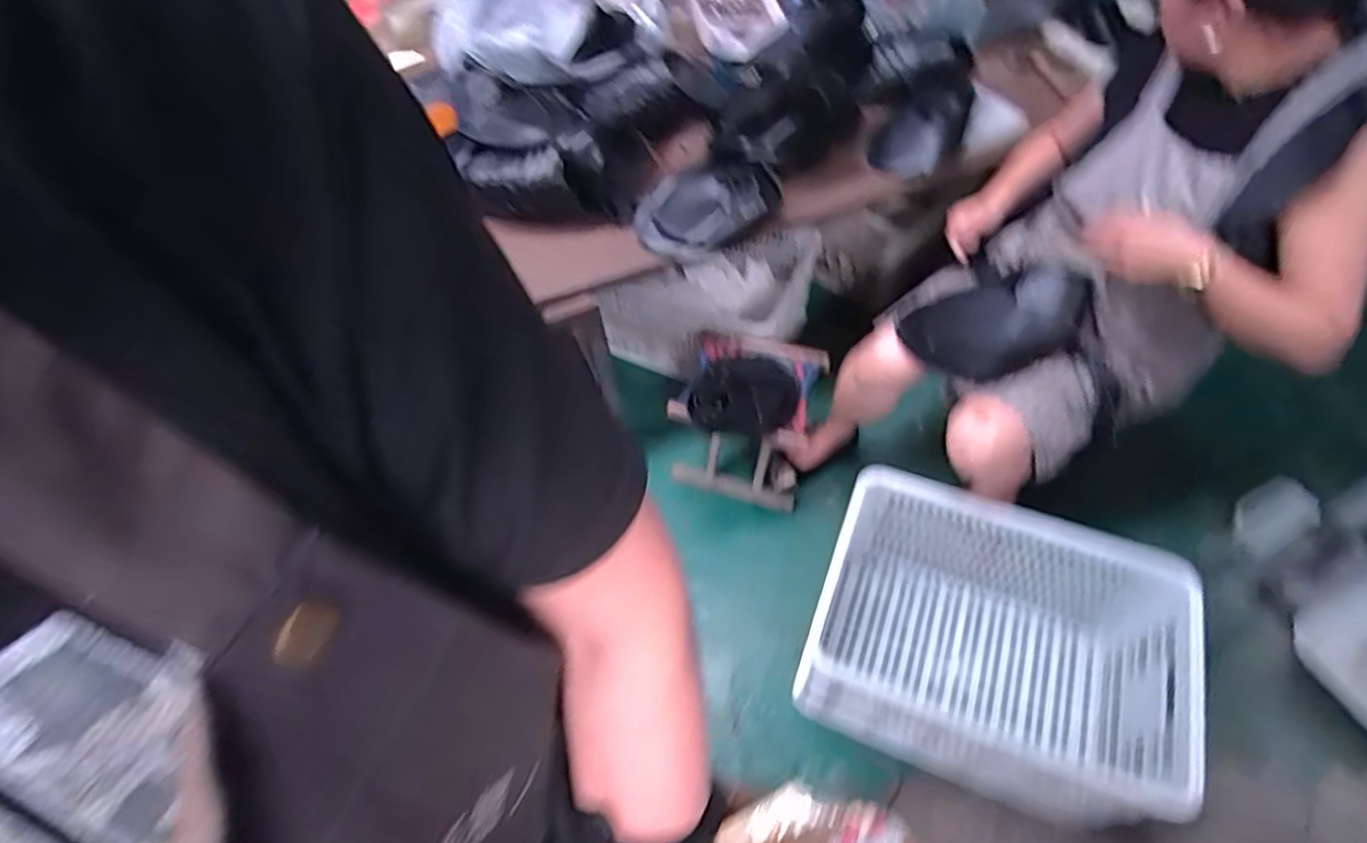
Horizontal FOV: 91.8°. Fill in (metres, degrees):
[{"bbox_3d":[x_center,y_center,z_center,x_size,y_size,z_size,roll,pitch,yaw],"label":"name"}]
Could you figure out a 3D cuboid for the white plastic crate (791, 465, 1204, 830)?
[{"bbox_3d":[0.492,0.375,1.112,0.528,0.294,0.368,18,59,15],"label":"white plastic crate"}]

